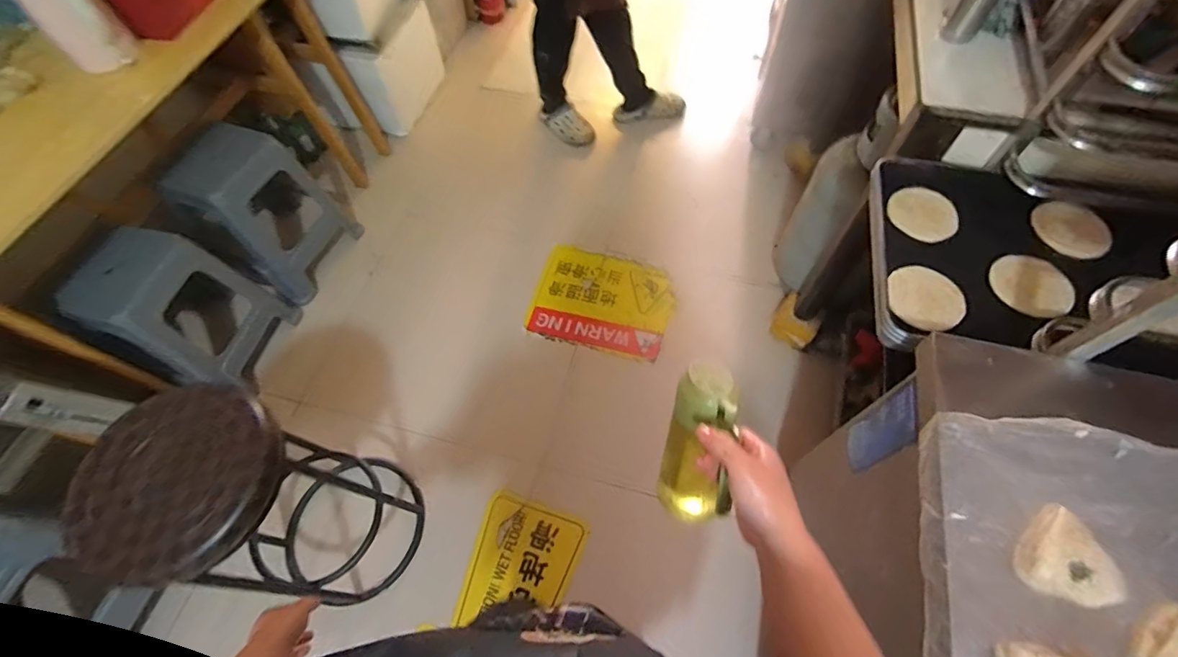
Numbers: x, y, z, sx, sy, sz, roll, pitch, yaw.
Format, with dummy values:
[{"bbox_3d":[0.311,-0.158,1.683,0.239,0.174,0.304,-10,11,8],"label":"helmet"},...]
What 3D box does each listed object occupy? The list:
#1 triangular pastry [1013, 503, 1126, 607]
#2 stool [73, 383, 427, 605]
[{"bbox_3d":[0.480,0.236,0.504,0.084,0.019,0.089,-17,61,-7],"label":"triangular pastry"},{"bbox_3d":[-0.648,0.381,1.087,0.348,0.681,0.302,18,63,12],"label":"stool"}]

